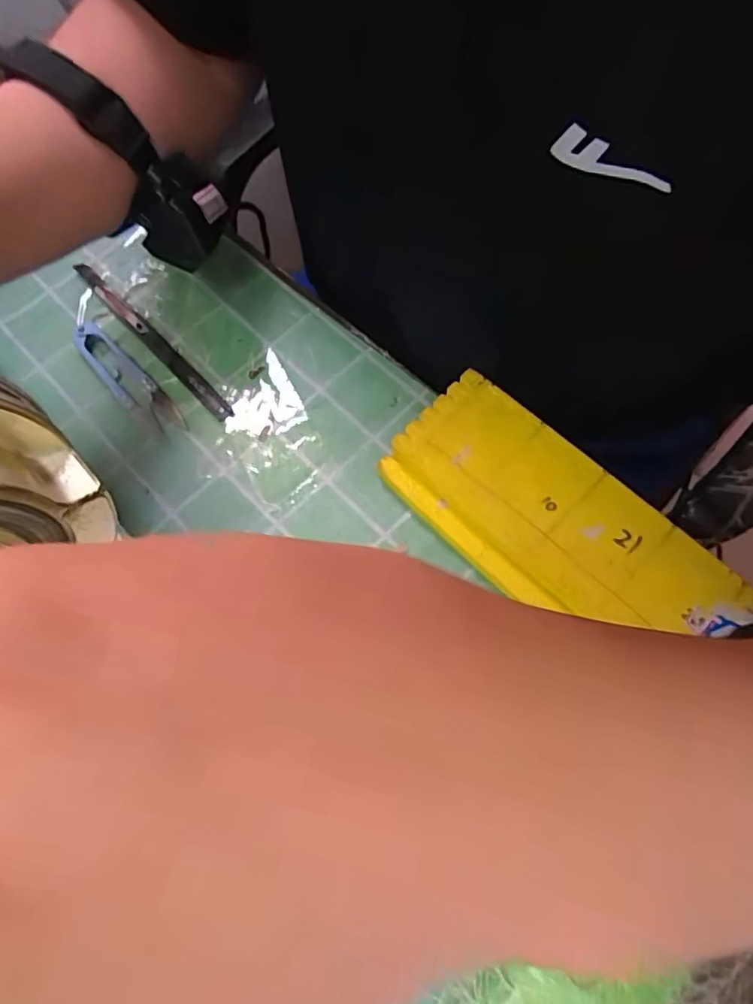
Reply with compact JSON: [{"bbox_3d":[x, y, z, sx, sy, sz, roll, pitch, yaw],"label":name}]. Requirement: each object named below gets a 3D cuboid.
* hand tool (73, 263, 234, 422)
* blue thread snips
[{"bbox_3d":[-0.149,-0.109,0.357,0.010,0.007,0.162,-42,73,-13],"label":"hand tool"},{"bbox_3d":[-0.158,-0.079,0.343,0.022,0.010,0.100,-42,73,-12],"label":"blue thread snips"}]

